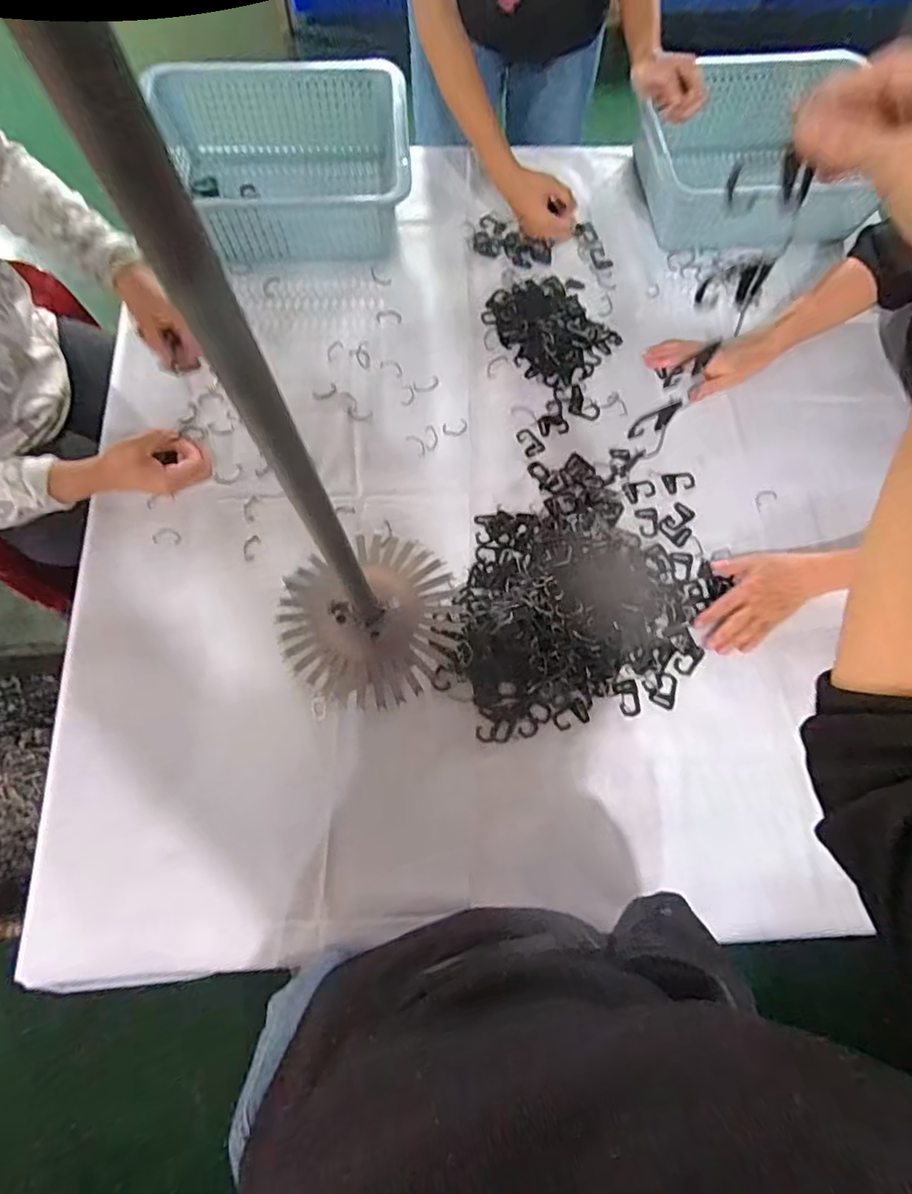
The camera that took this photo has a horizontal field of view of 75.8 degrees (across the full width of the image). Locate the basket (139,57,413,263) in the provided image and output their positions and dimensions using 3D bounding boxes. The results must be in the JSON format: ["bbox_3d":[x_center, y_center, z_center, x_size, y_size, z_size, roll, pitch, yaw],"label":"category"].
[{"bbox_3d":[-0.262,-0.651,0.892,0.383,0.118,0.287,-3,72,-1],"label":"basket"}]

